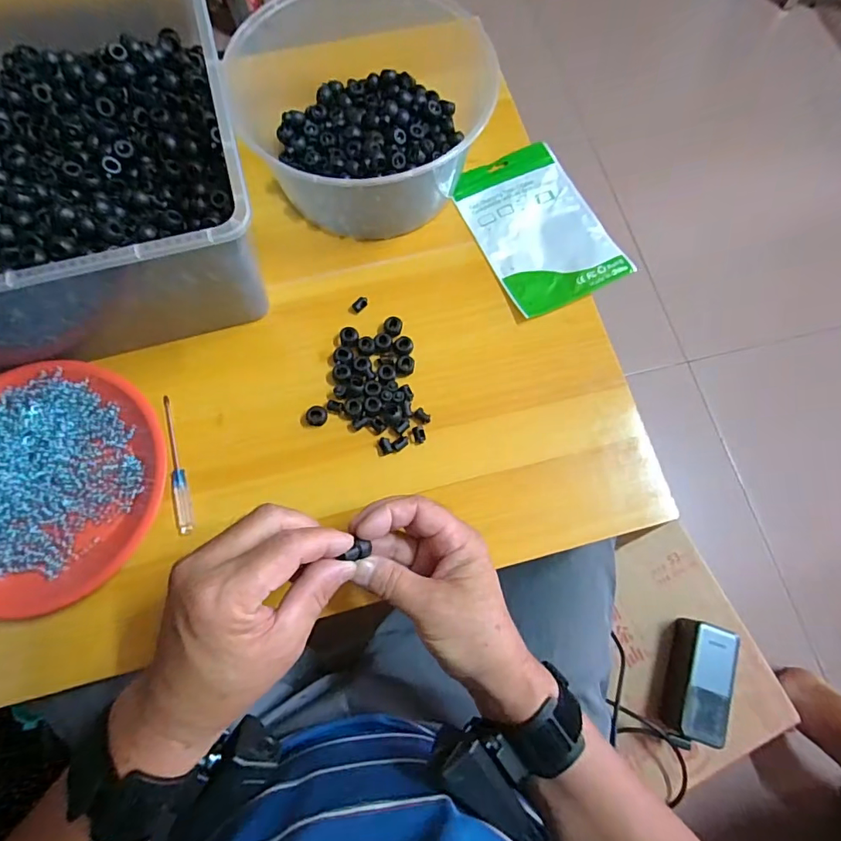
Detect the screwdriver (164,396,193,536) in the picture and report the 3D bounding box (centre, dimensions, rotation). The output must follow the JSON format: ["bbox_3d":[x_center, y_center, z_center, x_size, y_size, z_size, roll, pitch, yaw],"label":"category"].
[{"bbox_3d":[-0.205,0.035,0.405,0.011,0.007,0.122,-14,74,-6],"label":"screwdriver"}]

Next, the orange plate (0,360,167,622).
[{"bbox_3d":[-0.307,0.051,0.390,0.181,0.029,0.196,0,74,-1],"label":"orange plate"}]

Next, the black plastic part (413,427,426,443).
[{"bbox_3d":[-0.001,0.012,0.415,0.010,0.004,0.014,-15,75,-6],"label":"black plastic part"}]

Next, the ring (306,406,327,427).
[{"bbox_3d":[-0.090,-0.004,0.416,0.018,0.008,0.016,-25,76,-8],"label":"ring"}]

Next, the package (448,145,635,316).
[{"bbox_3d":[0.114,-0.193,0.473,0.114,0.013,0.173,-24,76,-8],"label":"package"}]

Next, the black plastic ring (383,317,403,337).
[{"bbox_3d":[-0.025,-0.086,0.439,0.016,0.009,0.018,4,74,0],"label":"black plastic ring"}]

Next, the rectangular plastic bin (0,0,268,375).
[{"bbox_3d":[-0.295,-0.202,0.397,0.302,0.133,0.296,-15,75,-6],"label":"rectangular plastic bin"}]

